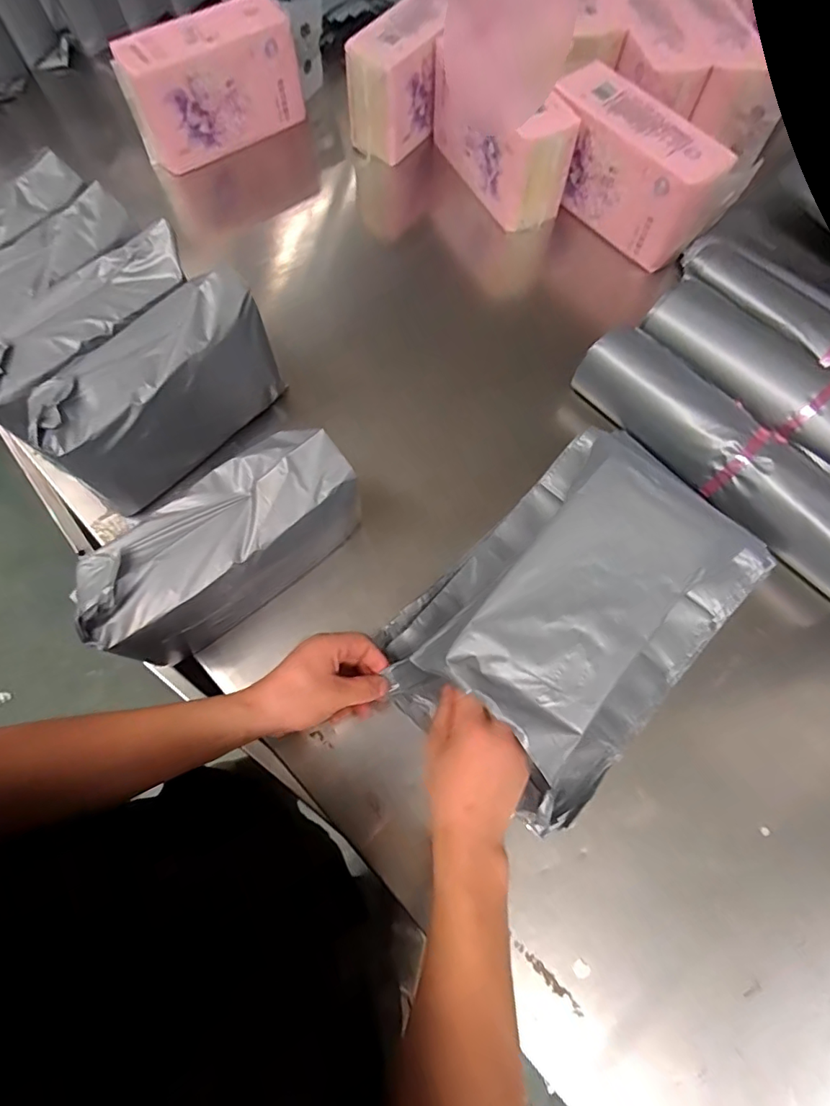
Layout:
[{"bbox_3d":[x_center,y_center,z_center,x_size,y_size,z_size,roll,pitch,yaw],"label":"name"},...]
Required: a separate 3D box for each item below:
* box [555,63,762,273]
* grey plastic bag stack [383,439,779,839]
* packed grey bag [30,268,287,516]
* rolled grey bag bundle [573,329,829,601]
[{"bbox_3d":[0.301,-0.536,0.723,0.121,0.117,0.260,-39,76,-12],"label":"box"},{"bbox_3d":[0.163,0.042,0.506,0.368,0.098,0.231,-43,77,-13],"label":"grey plastic bag stack"},{"bbox_3d":[-0.265,-0.172,0.555,0.089,0.138,0.239,43,76,12],"label":"packed grey bag"},{"bbox_3d":[0.363,-0.113,0.585,0.101,0.067,0.401,-42,77,-13],"label":"rolled grey bag bundle"}]

